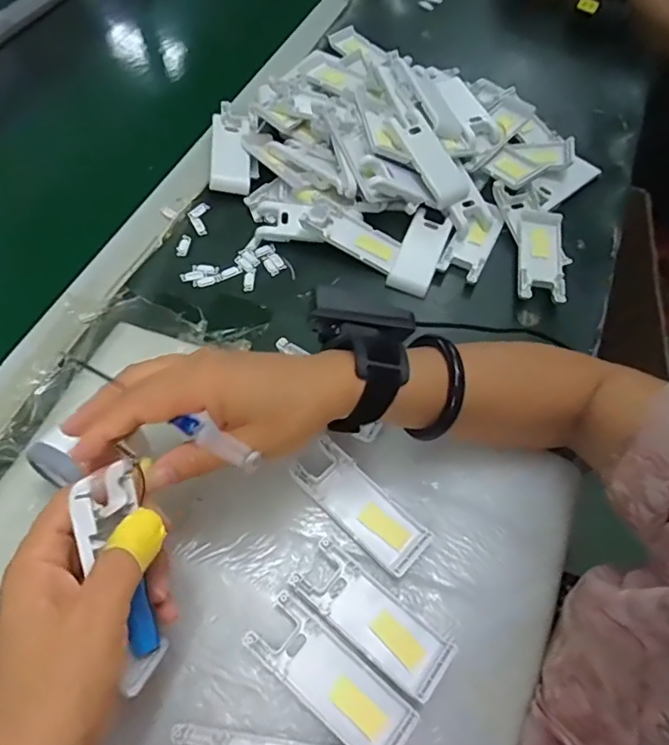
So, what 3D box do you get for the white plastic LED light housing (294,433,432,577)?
[{"bbox_3d":[0.019,0.092,0.367,0.102,0.015,0.040,41,66,18],"label":"white plastic LED light housing"}]

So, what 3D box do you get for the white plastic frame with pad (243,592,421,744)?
[{"bbox_3d":[-0.002,0.181,0.310,0.103,0.011,0.038,37,65,16],"label":"white plastic frame with pad"}]

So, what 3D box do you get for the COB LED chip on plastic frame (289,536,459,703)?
[{"bbox_3d":[0.024,0.152,0.328,0.102,0.008,0.039,36,57,19],"label":"COB LED chip on plastic frame"}]

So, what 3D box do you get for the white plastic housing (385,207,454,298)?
[{"bbox_3d":[0.081,-0.112,0.496,0.038,0.020,0.091,21,62,8],"label":"white plastic housing"}]

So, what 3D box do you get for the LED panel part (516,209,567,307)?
[{"bbox_3d":[0.193,-0.111,0.489,0.040,0.012,0.106,11,61,3],"label":"LED panel part"}]

